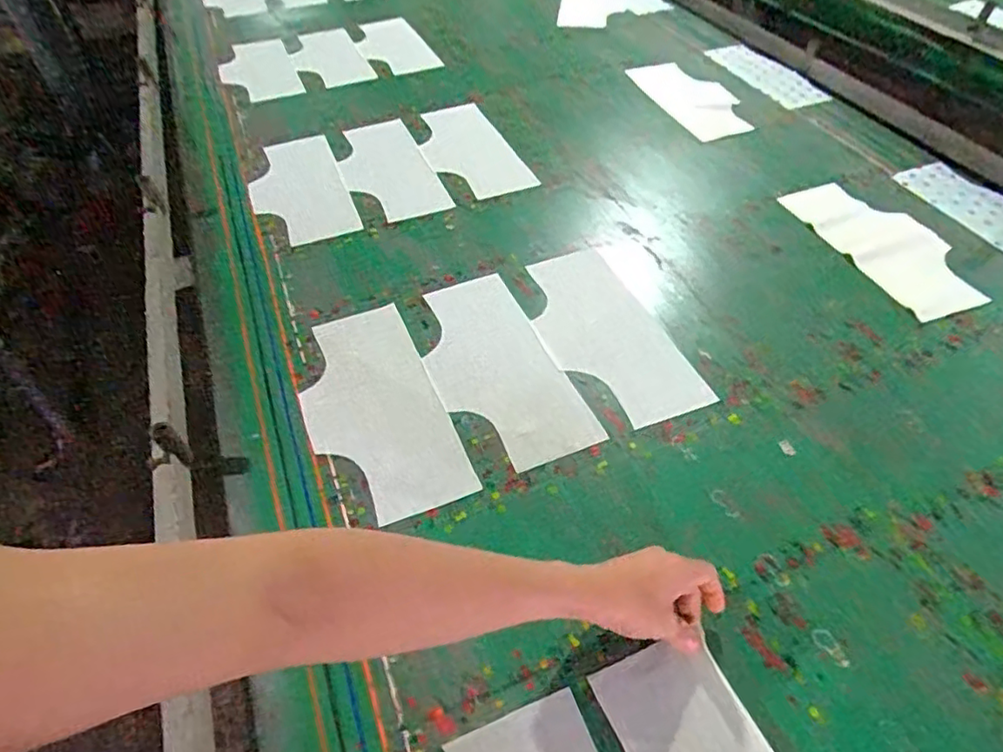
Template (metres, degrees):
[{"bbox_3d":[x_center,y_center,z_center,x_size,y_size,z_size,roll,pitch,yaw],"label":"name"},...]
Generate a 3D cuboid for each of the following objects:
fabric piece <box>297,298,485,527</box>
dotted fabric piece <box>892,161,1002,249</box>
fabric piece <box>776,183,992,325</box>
[{"bbox_3d":[-0.154,0.031,0.730,0.148,0.011,0.314,-20,49,-13],"label":"fabric piece"},{"bbox_3d":[0.760,-0.254,0.955,0.133,0.011,0.305,-13,49,-12],"label":"dotted fabric piece"},{"bbox_3d":[0.564,-0.197,0.903,0.150,0.006,0.303,-14,48,-10],"label":"fabric piece"}]

